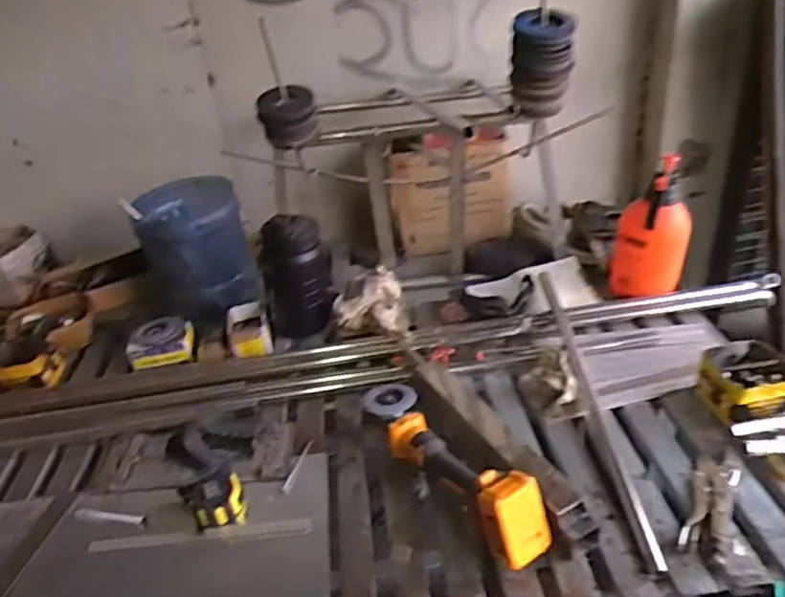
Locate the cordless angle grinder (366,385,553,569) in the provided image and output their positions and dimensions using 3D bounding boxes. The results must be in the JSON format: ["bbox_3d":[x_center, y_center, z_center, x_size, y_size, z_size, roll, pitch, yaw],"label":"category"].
[{"bbox_3d":[0.087,0.266,0.976,0.090,0.116,0.400,-25,35,-27],"label":"cordless angle grinder"}]

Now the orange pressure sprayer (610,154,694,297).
[{"bbox_3d":[0.573,-0.151,1.324,0.123,0.298,0.126,-15,32,-13],"label":"orange pressure sprayer"}]

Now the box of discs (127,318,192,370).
[{"bbox_3d":[-0.516,0.102,1.349,0.129,0.079,0.107,-7,31,1],"label":"box of discs"}]

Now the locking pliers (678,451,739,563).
[{"bbox_3d":[0.486,0.308,0.904,0.066,0.026,0.198,12,36,29],"label":"locking pliers"}]

